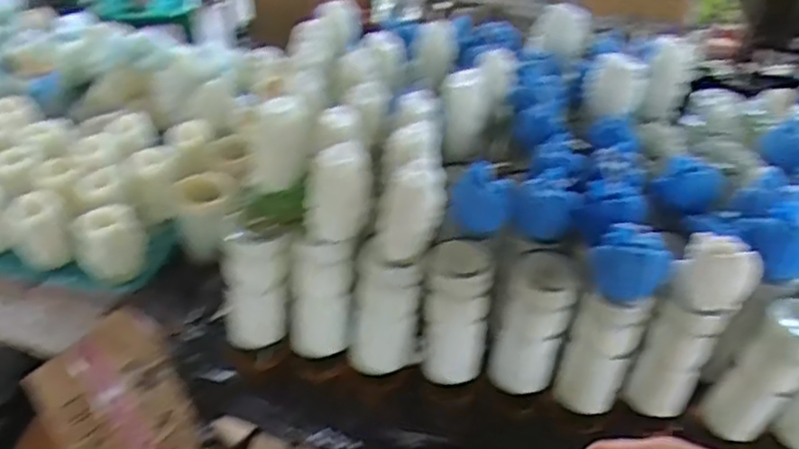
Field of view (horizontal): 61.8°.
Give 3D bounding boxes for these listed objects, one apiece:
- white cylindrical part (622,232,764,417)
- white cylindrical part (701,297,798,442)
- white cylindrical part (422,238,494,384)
[{"bbox_3d":[0.310,0.113,0.716,0.075,0.219,0.082,24,45,24],"label":"white cylindrical part"},{"bbox_3d":[0.400,0.160,0.731,0.067,0.183,0.079,32,48,31],"label":"white cylindrical part"},{"bbox_3d":[0.066,0.101,0.752,0.077,0.168,0.067,7,40,5],"label":"white cylindrical part"}]

